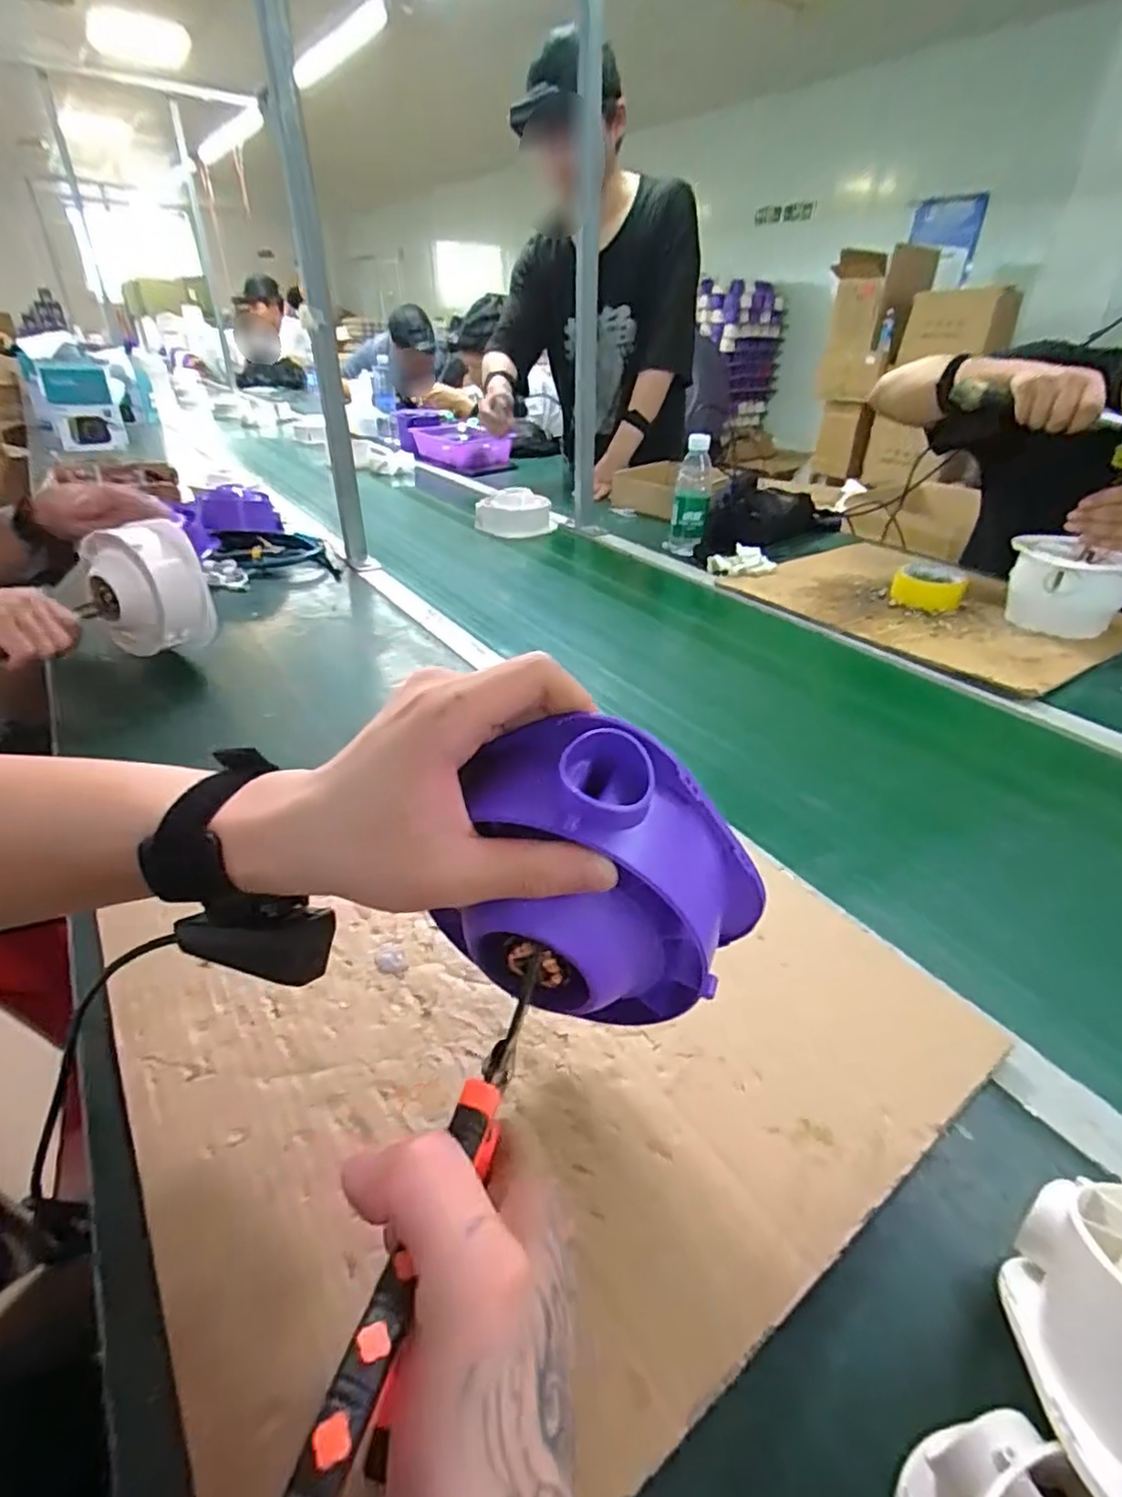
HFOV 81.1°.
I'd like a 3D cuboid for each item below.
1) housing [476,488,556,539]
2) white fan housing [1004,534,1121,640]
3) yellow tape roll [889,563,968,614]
[{"bbox_3d":[-0.089,-0.465,1.282,0.153,0.068,0.102,-2,34,-3],"label":"housing"},{"bbox_3d":[0.691,-0.223,0.903,0.141,0.100,0.124,9,35,13],"label":"white fan housing"},{"bbox_3d":[0.544,-0.240,0.972,0.098,0.041,0.101,15,37,21],"label":"yellow tape roll"}]

